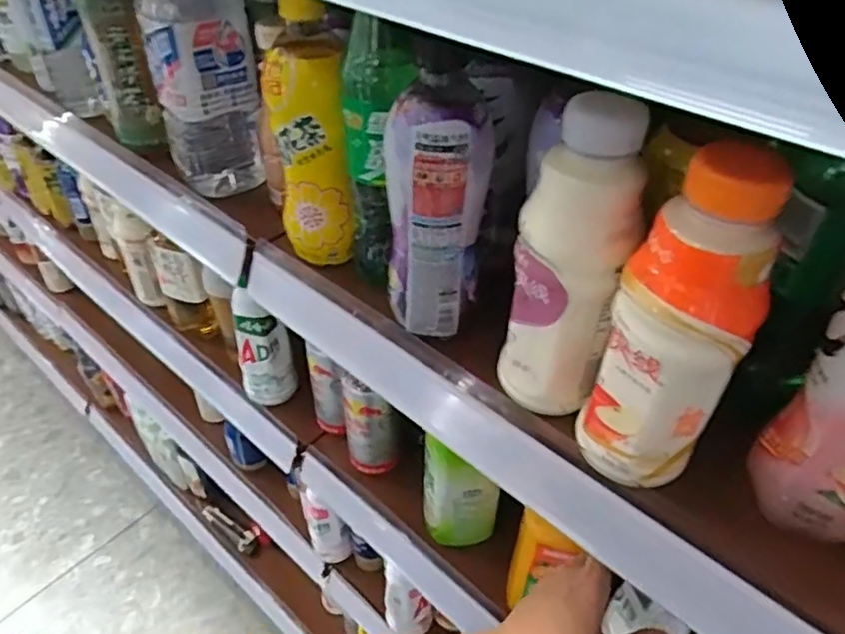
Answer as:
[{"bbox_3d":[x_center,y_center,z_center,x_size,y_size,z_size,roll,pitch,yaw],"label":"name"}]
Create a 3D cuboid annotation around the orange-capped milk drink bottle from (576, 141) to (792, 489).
[{"bbox_3d":[0.127,0.010,0.315,0.065,0.179,0.055,28,48,27],"label":"orange-capped milk drink bottle"}]

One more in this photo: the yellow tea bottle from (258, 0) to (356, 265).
[{"bbox_3d":[-0.085,-0.125,0.469,0.055,0.178,0.066,-12,43,-13],"label":"yellow tea bottle"}]

